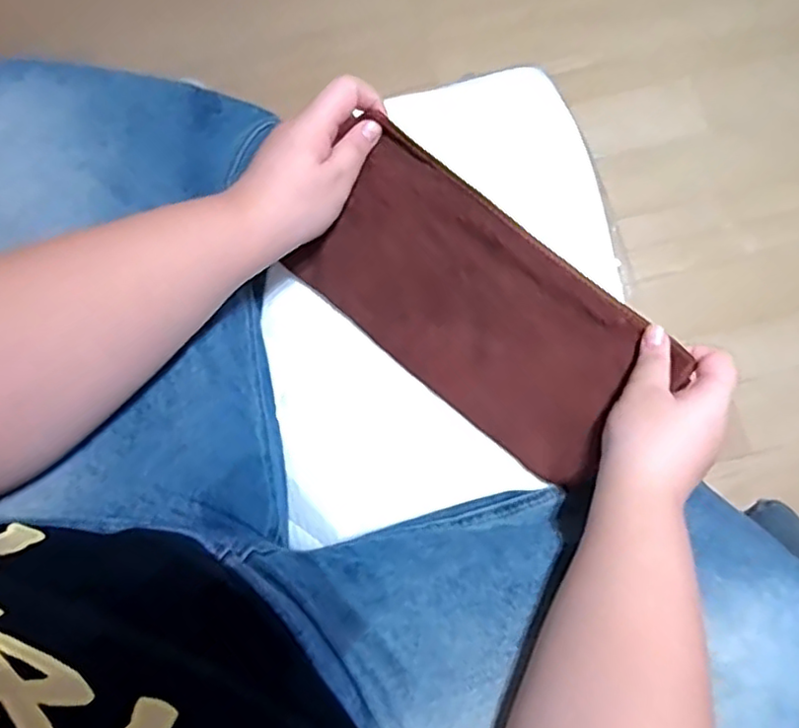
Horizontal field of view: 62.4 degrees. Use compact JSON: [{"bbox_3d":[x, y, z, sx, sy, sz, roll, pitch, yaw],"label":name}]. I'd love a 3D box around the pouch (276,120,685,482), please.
[{"bbox_3d":[0.060,-0.039,0.496,0.264,0.025,0.136,38,100,2],"label":"pouch"}]

